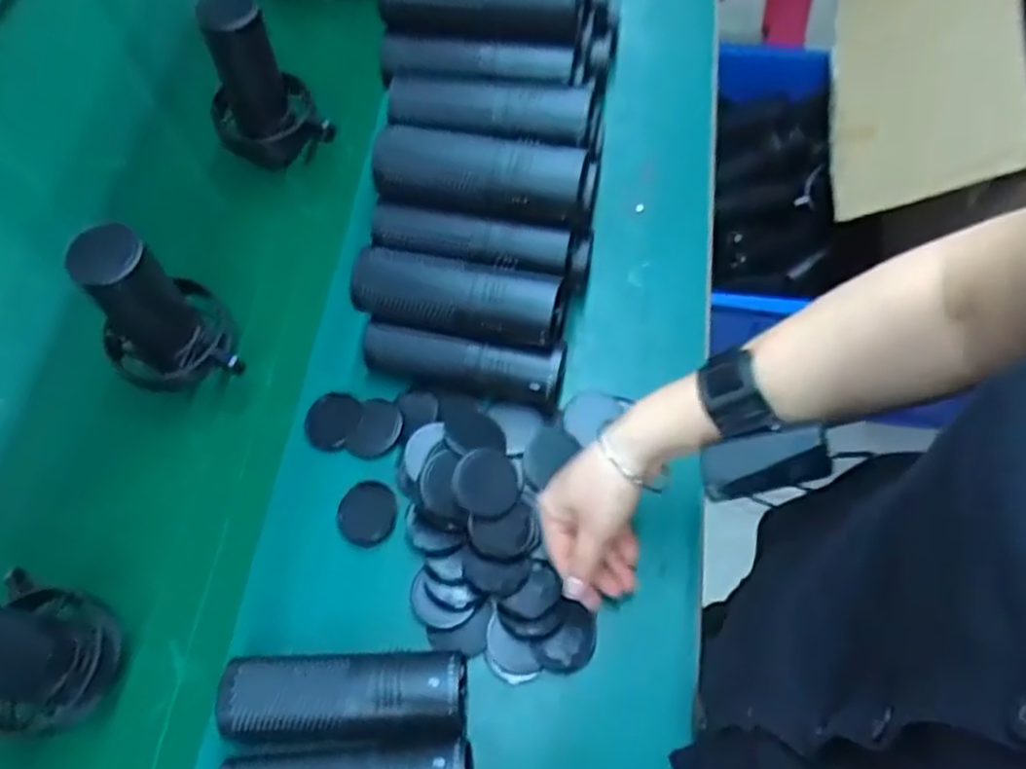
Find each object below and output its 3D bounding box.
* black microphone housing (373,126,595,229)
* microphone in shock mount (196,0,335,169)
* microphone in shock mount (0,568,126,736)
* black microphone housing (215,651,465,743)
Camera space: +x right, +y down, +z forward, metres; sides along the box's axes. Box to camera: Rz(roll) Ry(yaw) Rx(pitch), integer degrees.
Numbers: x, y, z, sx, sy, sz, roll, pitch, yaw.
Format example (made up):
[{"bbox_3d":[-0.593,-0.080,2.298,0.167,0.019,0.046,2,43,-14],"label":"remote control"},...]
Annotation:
[{"bbox_3d":[-0.022,-0.166,0.588,0.173,0.052,0.066,4,65,5],"label":"black microphone housing"},{"bbox_3d":[-0.241,-0.274,0.710,0.095,0.164,0.078,-28,66,-10],"label":"microphone in shock mount"},{"bbox_3d":[-0.343,0.170,0.488,0.092,0.148,0.095,9,65,7],"label":"microphone in shock mount"},{"bbox_3d":[-0.115,0.215,0.519,0.164,0.049,0.053,-2,64,2],"label":"black microphone housing"}]

